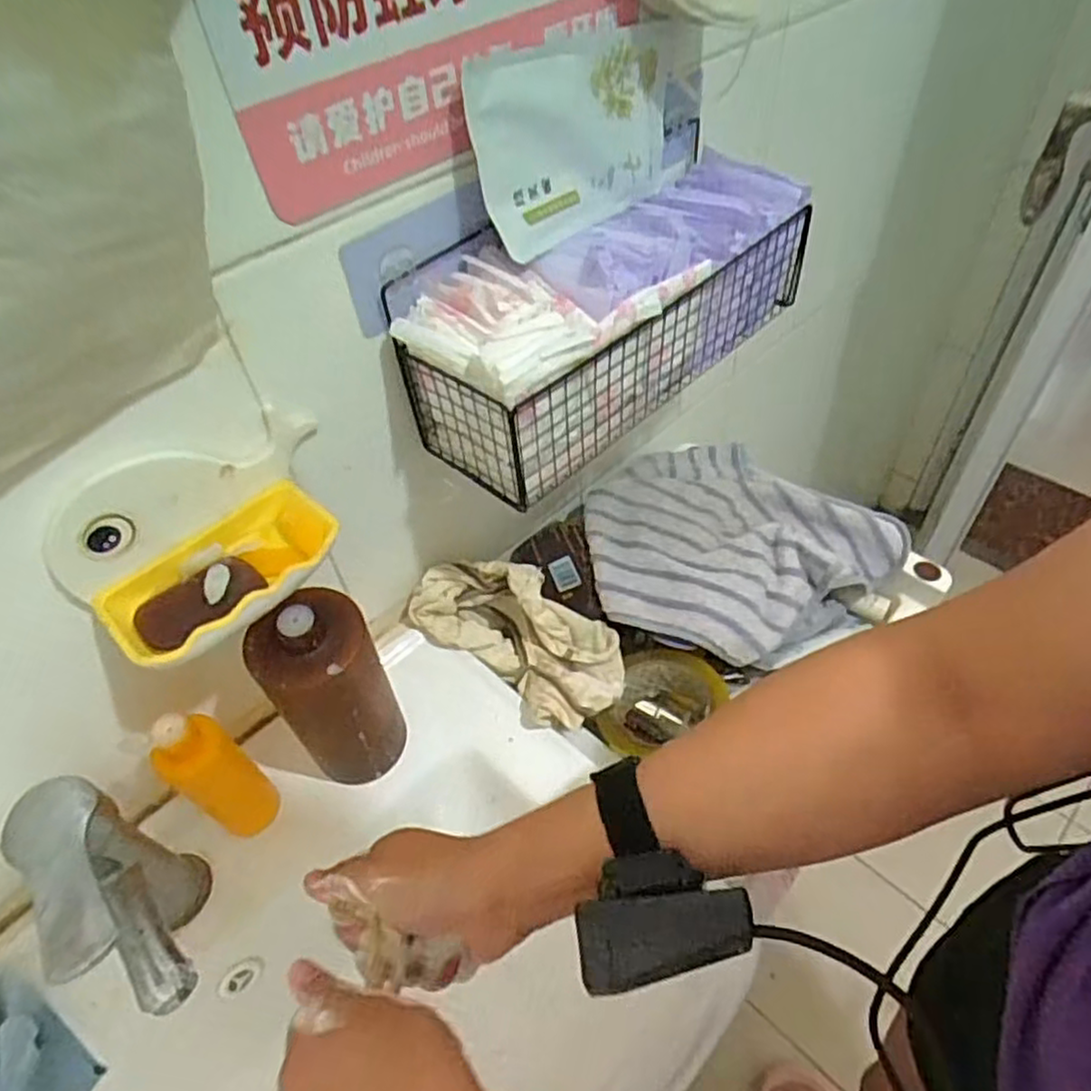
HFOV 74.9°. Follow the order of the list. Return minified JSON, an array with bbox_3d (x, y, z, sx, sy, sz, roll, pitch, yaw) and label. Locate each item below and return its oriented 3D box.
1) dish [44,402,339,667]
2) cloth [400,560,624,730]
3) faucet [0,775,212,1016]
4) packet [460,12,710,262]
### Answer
[{"bbox_3d":[-0.169,-0.009,0.374,0.079,0.068,0.149,35,60,30],"label":"dish"},{"bbox_3d":[-0.017,0.070,0.561,0.187,0.062,0.104,32,58,29],"label":"cloth"},{"bbox_3d":[-0.214,0.192,0.379,0.046,0.143,0.106,-34,54,-23],"label":"faucet"},{"bbox_3d":[0.040,-0.267,0.459,0.024,0.106,0.231,29,52,29],"label":"packet"}]

